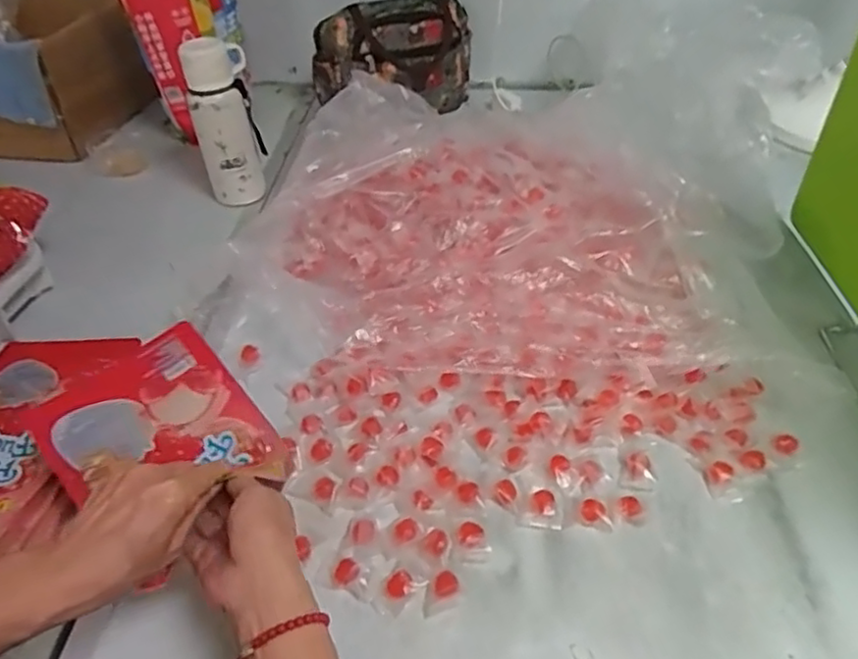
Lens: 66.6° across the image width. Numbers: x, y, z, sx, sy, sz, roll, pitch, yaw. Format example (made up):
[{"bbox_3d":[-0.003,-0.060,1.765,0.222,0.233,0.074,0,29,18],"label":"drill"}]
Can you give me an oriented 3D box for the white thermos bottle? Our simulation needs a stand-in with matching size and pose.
[{"bbox_3d":[-0.280,-0.284,0.900,0.082,0.215,0.062,-11,43,-10],"label":"white thermos bottle"}]

